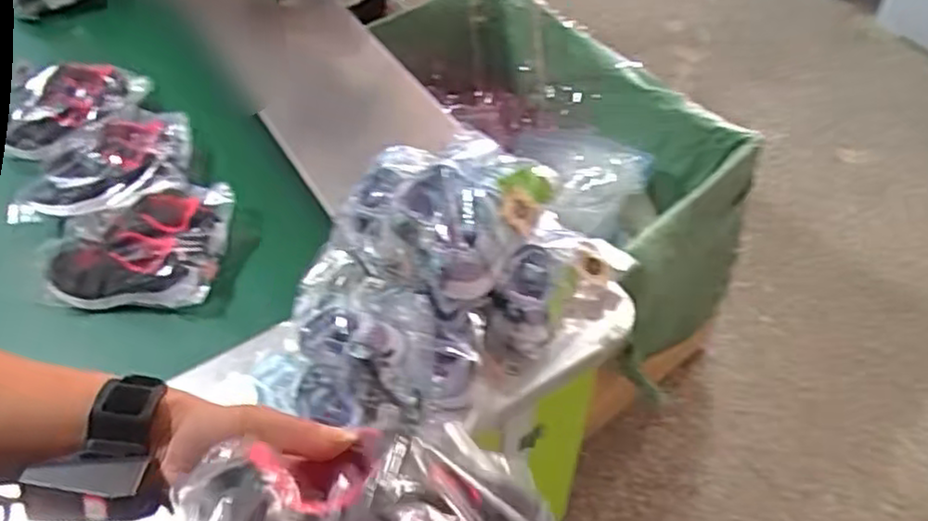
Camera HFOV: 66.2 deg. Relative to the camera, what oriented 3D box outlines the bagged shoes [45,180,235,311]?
[{"bbox_3d":[-0.428,-0.025,0.931,0.214,0.073,0.173,2,52,4],"label":"bagged shoes"}]

